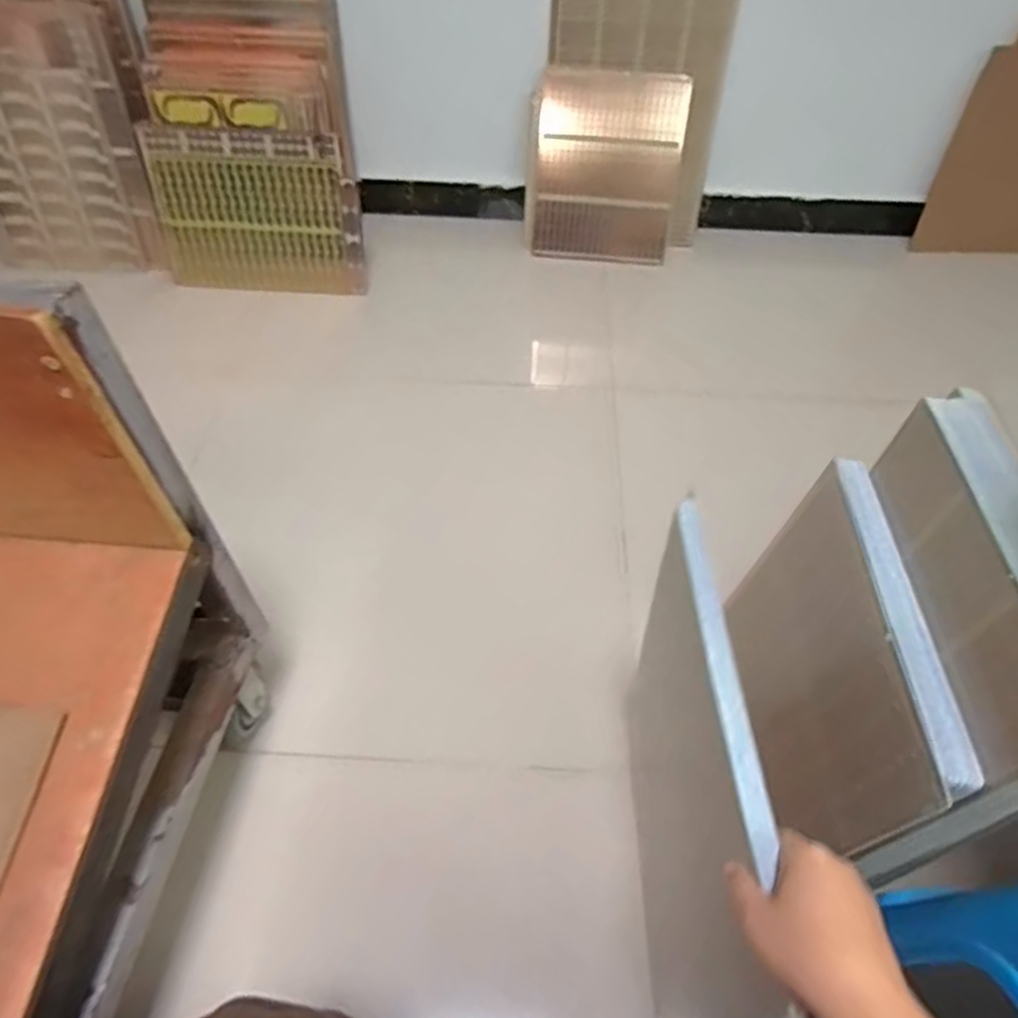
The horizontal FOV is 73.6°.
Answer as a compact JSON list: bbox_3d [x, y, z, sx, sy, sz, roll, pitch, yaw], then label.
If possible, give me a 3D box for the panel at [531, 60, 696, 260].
[{"bbox_3d":[0.234,-0.830,1.668,0.361,0.412,0.052,5,22,-1],"label":"panel"}]

